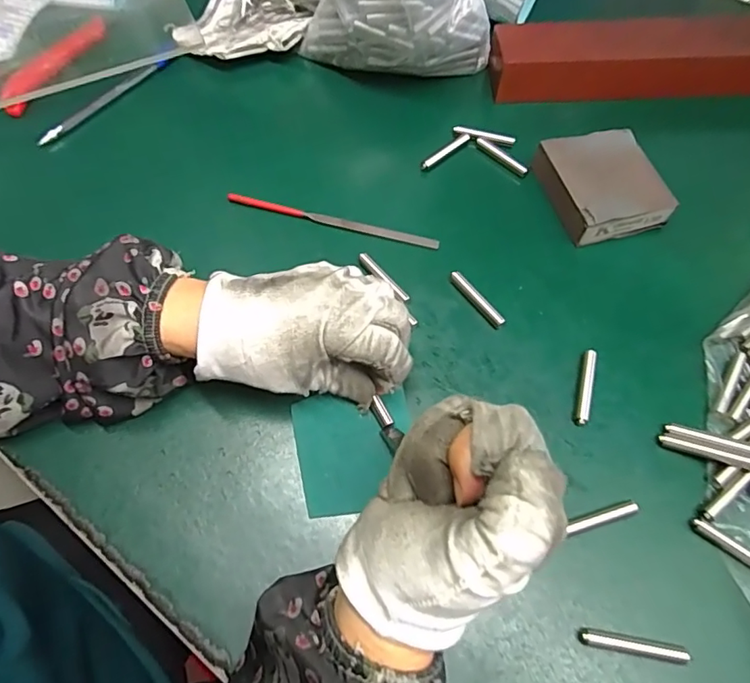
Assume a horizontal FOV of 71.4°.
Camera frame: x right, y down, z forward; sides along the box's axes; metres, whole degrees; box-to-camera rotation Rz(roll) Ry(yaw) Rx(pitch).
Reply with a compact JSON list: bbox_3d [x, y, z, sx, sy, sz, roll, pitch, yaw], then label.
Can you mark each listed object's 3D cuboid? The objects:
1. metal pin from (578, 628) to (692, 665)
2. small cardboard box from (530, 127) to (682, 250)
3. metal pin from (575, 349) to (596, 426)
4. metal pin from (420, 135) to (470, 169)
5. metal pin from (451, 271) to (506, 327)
[{"bbox_3d":[0.124,0.147,0.251,0.049,0.006,0.008,9,61,4],"label":"metal pin"},{"bbox_3d":[0.160,-0.113,0.373,0.073,0.023,0.078,-13,62,-8],"label":"small cardboard box"},{"bbox_3d":[0.127,0.028,0.315,0.008,0.008,0.048,16,65,7],"label":"metal pin"},{"bbox_3d":[0.056,-0.147,0.404,0.049,0.007,0.007,-39,70,-18],"label":"metal pin"},{"bbox_3d":[0.067,-0.028,0.343,0.007,0.009,0.048,-33,66,-18],"label":"metal pin"}]

